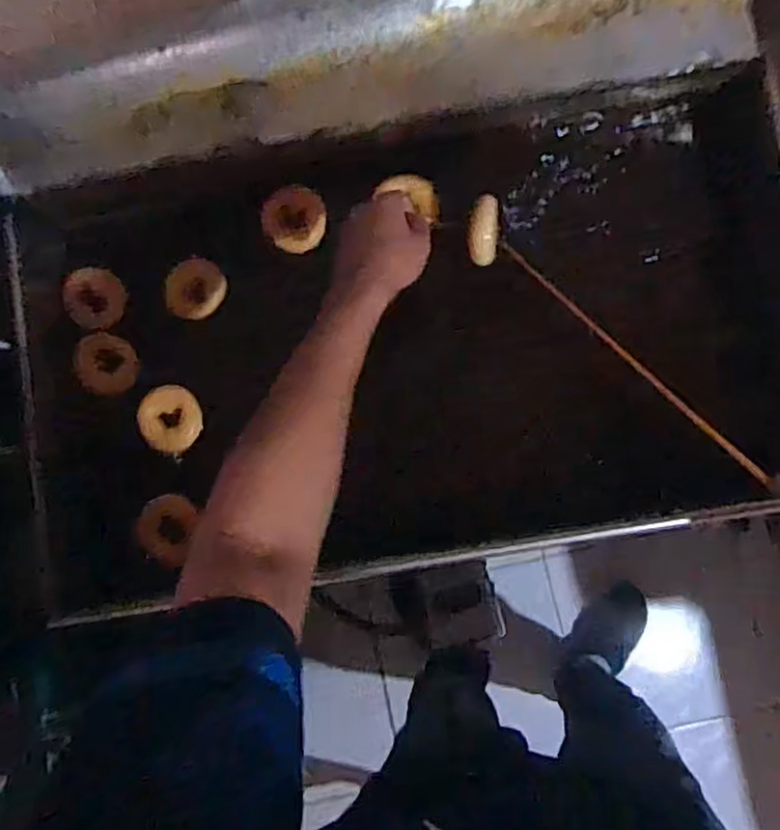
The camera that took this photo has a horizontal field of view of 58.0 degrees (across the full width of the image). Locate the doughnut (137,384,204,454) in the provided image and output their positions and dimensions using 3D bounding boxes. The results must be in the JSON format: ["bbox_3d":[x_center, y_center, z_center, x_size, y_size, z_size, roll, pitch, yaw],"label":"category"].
[{"bbox_3d":[-0.266,0.006,0.855,0.072,0.024,0.080,-9,83,-15],"label":"doughnut"}]

